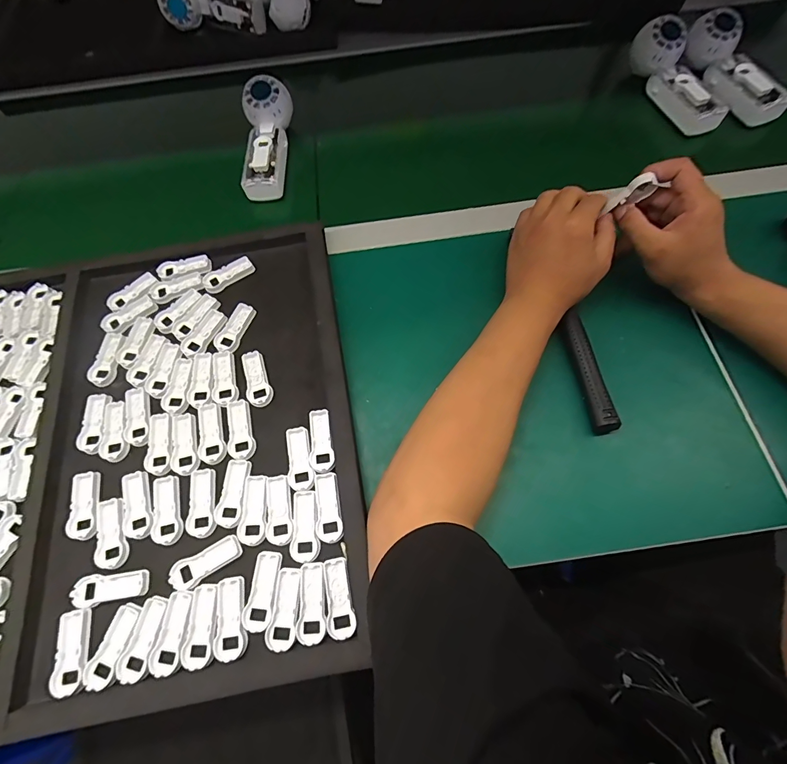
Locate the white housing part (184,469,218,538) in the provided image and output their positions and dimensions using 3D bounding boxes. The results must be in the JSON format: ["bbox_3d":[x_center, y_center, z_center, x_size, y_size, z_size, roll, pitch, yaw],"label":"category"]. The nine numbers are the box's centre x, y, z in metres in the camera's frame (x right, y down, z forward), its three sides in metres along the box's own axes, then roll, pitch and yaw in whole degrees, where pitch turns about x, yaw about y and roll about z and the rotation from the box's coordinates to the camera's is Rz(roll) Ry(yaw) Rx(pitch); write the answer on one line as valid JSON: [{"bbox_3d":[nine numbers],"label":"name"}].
[{"bbox_3d":[-0.165,0.103,0.342,0.024,0.004,0.056,-7,67,0],"label":"white housing part"}]

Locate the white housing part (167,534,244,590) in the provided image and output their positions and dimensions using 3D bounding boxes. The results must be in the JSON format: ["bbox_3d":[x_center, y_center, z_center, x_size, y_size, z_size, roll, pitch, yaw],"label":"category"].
[{"bbox_3d":[-0.152,0.146,0.321,0.057,0.004,0.022,-27,68,-9],"label":"white housing part"}]

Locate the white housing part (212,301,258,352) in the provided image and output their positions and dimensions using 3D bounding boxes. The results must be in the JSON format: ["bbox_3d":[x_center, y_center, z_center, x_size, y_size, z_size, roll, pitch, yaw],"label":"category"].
[{"bbox_3d":[-0.165,-0.057,0.413,0.024,0.006,0.056,20,69,11],"label":"white housing part"}]

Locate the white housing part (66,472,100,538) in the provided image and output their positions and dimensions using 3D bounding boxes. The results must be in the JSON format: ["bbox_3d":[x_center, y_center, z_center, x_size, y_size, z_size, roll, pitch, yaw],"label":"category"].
[{"bbox_3d":[-0.267,0.106,0.343,0.024,0.004,0.056,-9,67,-1],"label":"white housing part"}]

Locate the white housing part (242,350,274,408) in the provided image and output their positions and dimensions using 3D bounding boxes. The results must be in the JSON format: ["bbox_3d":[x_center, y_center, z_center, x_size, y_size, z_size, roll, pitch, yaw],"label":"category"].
[{"bbox_3d":[-0.135,-0.003,0.389,0.023,0.006,0.056,-20,67,-6],"label":"white housing part"}]

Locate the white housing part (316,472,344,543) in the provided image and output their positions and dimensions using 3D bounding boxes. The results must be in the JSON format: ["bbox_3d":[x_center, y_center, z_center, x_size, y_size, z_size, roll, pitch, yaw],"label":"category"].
[{"bbox_3d":[-0.055,0.105,0.335,0.021,0.004,0.056,-7,67,0],"label":"white housing part"}]

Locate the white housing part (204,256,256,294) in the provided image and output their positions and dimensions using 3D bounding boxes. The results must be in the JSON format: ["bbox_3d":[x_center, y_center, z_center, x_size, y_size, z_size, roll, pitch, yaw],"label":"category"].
[{"bbox_3d":[-0.184,-0.121,0.441,0.057,0.005,0.024,-30,69,-10],"label":"white housing part"}]

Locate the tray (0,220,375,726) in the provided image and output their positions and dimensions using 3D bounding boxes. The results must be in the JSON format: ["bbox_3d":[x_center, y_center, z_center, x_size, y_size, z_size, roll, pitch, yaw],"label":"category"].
[{"bbox_3d":[-0.312,0.056,0.364,0.540,0.024,0.418,-8,67,-4],"label":"tray"}]

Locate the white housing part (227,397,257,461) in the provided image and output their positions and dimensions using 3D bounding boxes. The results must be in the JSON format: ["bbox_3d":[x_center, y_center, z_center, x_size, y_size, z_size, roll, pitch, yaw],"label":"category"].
[{"bbox_3d":[-0.141,0.043,0.366,0.022,0.004,0.057,-12,67,-2],"label":"white housing part"}]

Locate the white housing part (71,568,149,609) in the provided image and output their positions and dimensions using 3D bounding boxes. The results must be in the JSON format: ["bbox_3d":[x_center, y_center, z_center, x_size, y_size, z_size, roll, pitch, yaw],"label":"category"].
[{"bbox_3d":[-0.229,0.167,0.321,0.058,0.004,0.023,-7,67,0],"label":"white housing part"}]

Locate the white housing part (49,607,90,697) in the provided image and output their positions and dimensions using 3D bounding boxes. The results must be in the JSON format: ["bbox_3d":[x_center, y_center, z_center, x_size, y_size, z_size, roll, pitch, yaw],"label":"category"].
[{"bbox_3d":[-0.248,0.207,0.306,0.023,0.006,0.057,-11,67,-2],"label":"white housing part"}]

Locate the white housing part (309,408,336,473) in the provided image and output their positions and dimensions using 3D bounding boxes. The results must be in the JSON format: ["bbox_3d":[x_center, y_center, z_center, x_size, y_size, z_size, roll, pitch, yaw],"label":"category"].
[{"bbox_3d":[-0.066,0.052,0.357,0.022,0.004,0.056,-12,67,-2],"label":"white housing part"}]

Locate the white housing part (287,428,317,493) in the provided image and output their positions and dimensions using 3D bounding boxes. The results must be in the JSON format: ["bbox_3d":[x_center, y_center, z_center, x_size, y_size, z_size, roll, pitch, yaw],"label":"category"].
[{"bbox_3d":[-0.084,0.068,0.352,0.023,0.004,0.056,-12,67,-2],"label":"white housing part"}]

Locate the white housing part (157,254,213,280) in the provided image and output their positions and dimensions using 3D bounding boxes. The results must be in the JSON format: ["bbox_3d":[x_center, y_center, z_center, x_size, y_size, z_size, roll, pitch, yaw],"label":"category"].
[{"bbox_3d":[-0.236,-0.129,0.448,0.058,0.006,0.024,-14,67,-4],"label":"white housing part"}]

